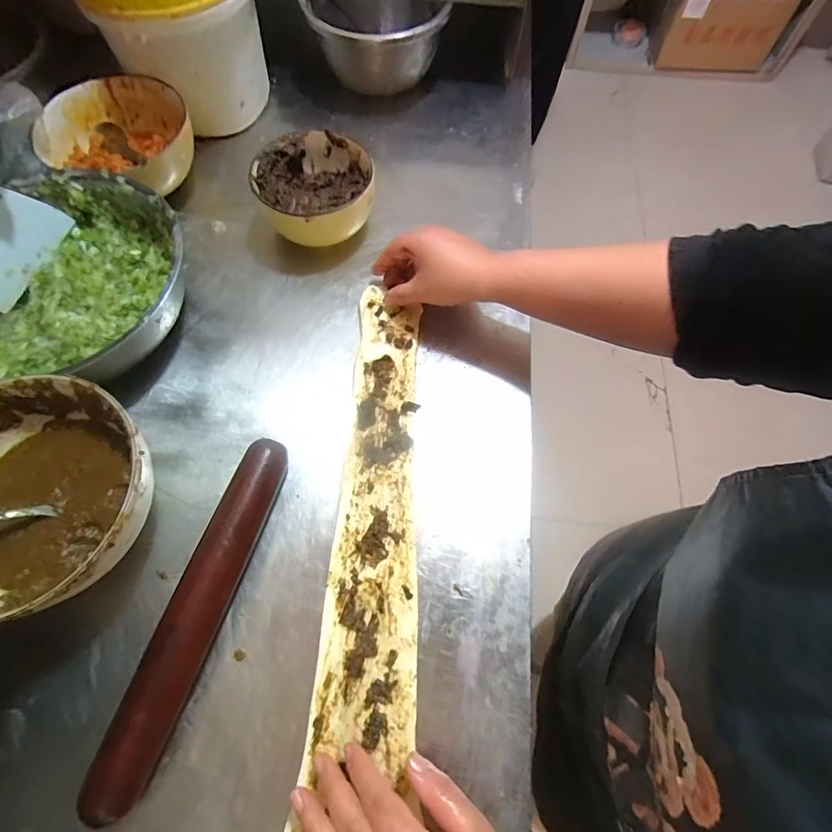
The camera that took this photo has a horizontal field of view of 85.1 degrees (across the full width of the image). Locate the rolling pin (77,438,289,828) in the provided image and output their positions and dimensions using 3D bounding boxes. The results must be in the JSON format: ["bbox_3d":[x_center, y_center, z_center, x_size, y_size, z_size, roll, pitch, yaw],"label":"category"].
[{"bbox_3d":[-0.164,0.142,0.347,0.035,0.036,0.261,16,66,5],"label":"rolling pin"}]

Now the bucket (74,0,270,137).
[{"bbox_3d":[-0.270,-0.452,0.532,0.175,0.146,0.166,1,65,-2],"label":"bucket"}]

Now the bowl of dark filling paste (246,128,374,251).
[{"bbox_3d":[-0.106,-0.240,0.498,0.117,0.064,0.120,1,65,-2],"label":"bowl of dark filling paste"}]

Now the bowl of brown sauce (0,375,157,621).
[{"bbox_3d":[-0.282,0.061,0.356,0.175,0.082,0.153,35,69,13],"label":"bowl of brown sauce"}]

